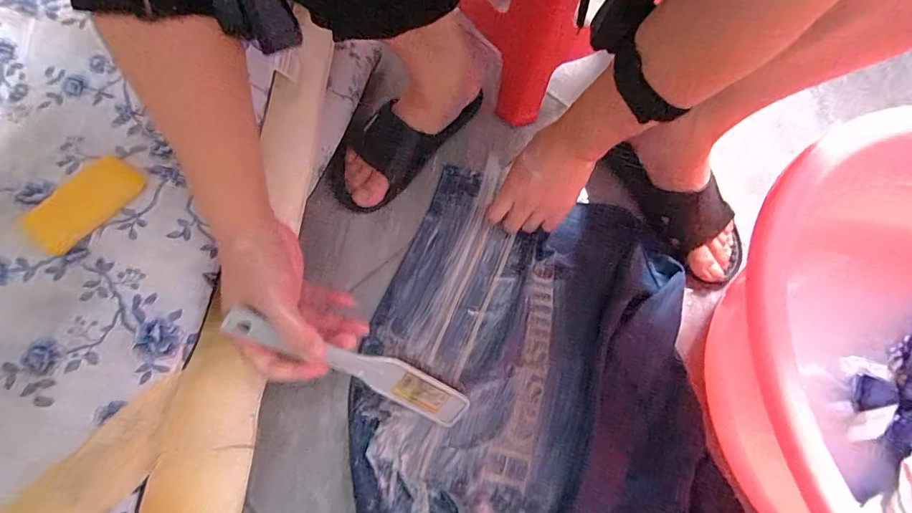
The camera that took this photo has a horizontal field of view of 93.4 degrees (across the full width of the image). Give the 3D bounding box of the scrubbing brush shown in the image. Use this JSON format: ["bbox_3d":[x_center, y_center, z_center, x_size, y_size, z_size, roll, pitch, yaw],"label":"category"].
[{"bbox_3d":[-0.082,0.097,0.368,0.225,0.035,0.036,31,63,-29],"label":"scrubbing brush"}]

